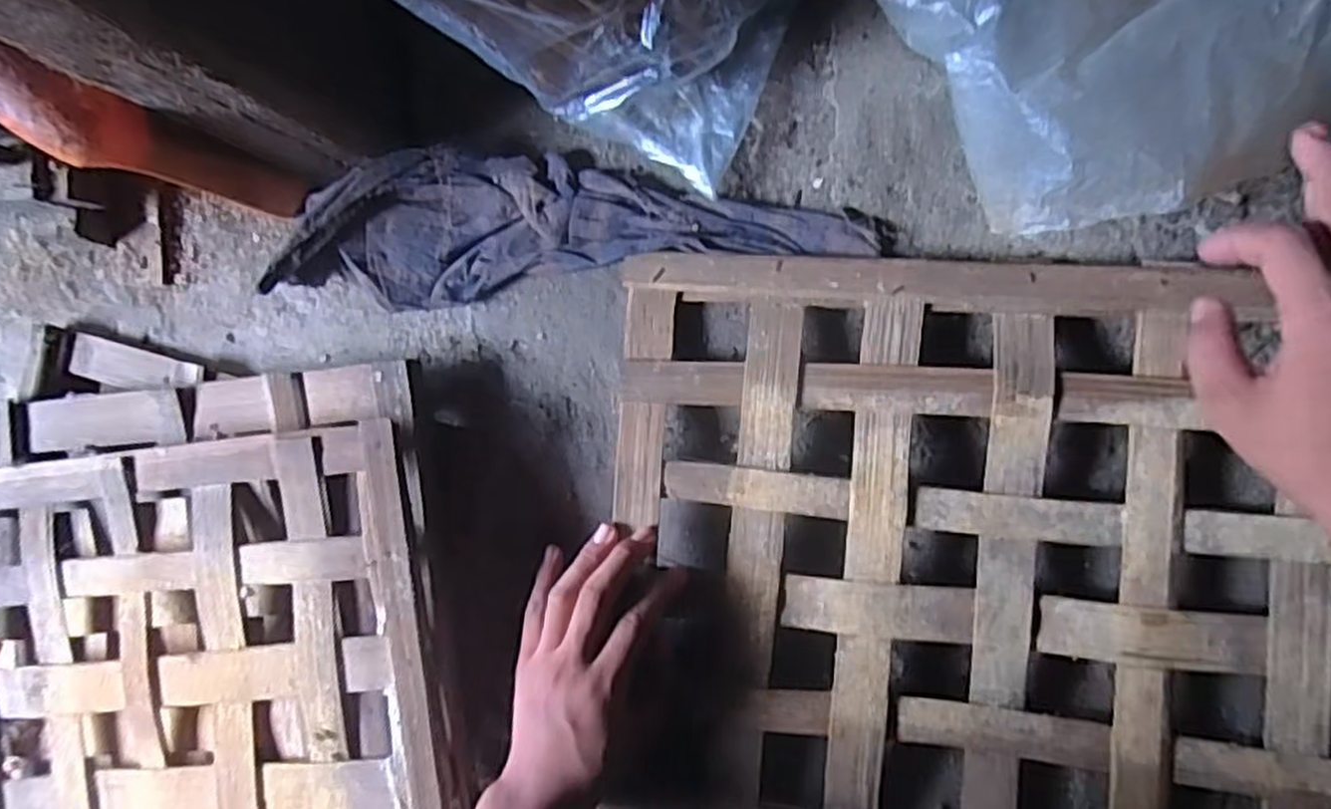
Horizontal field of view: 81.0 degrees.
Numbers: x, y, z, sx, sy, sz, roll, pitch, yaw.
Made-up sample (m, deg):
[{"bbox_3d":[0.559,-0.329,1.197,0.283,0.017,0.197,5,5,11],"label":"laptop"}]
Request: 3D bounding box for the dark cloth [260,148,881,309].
[{"bbox_3d":[-0.062,-0.105,0.461,0.364,0.044,0.088,2,92,12],"label":"dark cloth"}]

